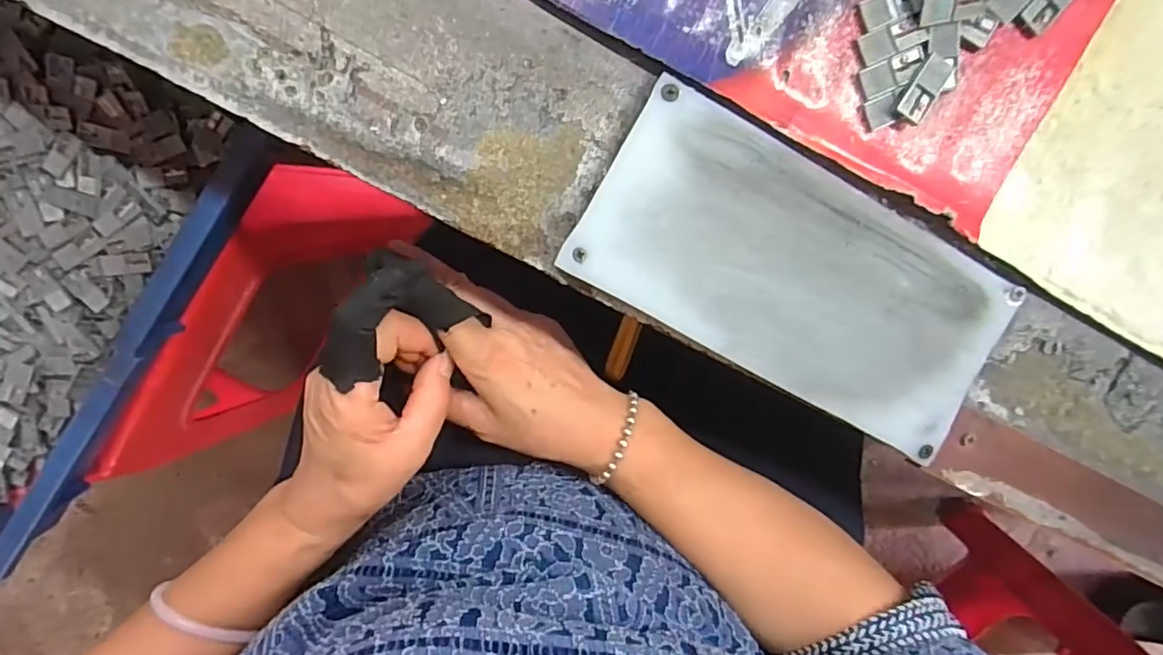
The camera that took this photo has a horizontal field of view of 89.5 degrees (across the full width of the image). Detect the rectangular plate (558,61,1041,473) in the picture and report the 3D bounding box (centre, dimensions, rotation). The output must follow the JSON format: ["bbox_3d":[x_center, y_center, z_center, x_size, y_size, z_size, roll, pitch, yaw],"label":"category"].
[{"bbox_3d":[0.100,-0.022,0.266,0.197,0.006,0.096,29,97,-7],"label":"rectangular plate"}]

